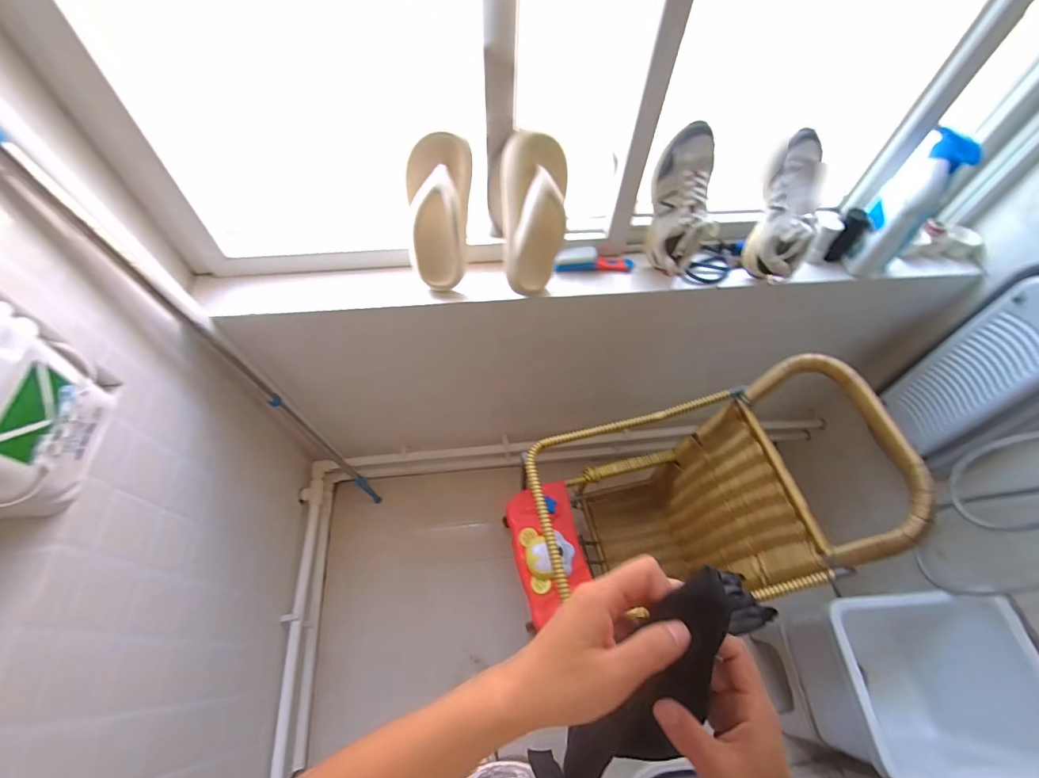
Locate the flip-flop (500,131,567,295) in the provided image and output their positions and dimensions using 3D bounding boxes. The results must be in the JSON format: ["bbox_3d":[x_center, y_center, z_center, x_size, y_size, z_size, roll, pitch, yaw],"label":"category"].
[{"bbox_3d":[0.025,-0.278,0.735,0.107,0.253,0.075,-1,30,-3],"label":"flip-flop"}]

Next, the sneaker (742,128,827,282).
[{"bbox_3d":[0.475,-0.320,0.784,0.089,0.091,0.240,10,103,4],"label":"sneaker"}]

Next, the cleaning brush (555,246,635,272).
[{"bbox_3d":[0.142,-0.245,0.846,0.156,0.035,0.035,-6,59,-6],"label":"cleaning brush"}]

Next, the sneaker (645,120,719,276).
[{"bbox_3d":[0.280,-0.320,0.767,0.095,0.231,0.094,1,23,-2],"label":"sneaker"}]

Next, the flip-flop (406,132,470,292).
[{"bbox_3d":[-0.131,-0.279,0.734,0.104,0.247,0.063,13,35,6],"label":"flip-flop"}]

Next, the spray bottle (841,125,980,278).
[{"bbox_3d":[0.728,-0.340,0.837,0.097,0.266,0.084,30,26,15],"label":"spray bottle"}]

